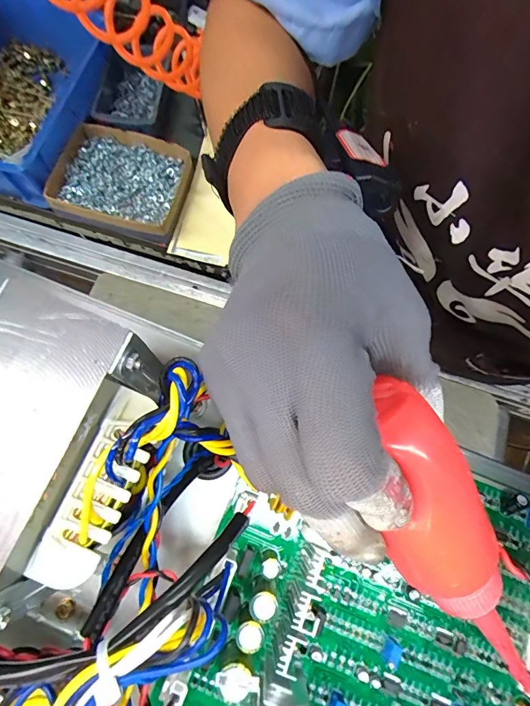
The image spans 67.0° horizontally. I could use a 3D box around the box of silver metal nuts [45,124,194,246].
[{"bbox_3d":[-0.200,-0.242,0.585,0.180,0.061,0.143,17,75,3],"label":"box of silver metal nuts"}]

